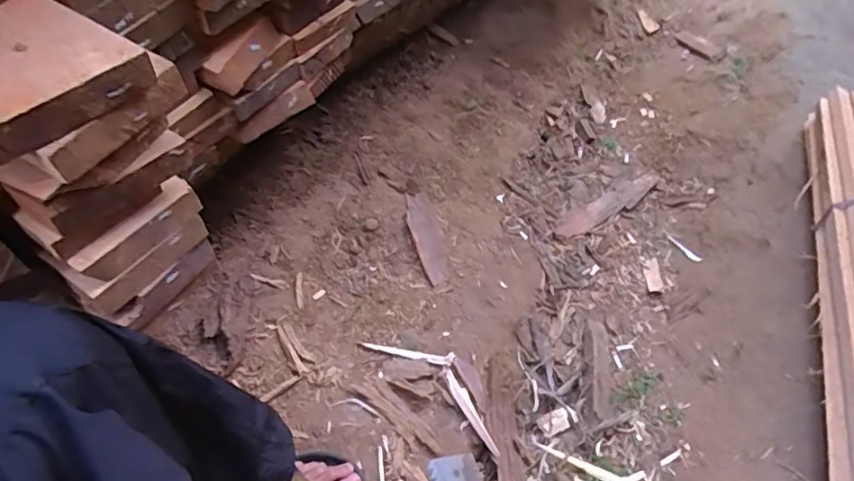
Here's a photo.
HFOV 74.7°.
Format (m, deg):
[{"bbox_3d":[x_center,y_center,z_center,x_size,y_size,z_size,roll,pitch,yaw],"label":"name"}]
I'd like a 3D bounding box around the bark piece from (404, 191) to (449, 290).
[{"bbox_3d":[0.002,-0.005,0.967,0.052,0.016,0.189,-13,58,-10],"label":"bark piece"}]

